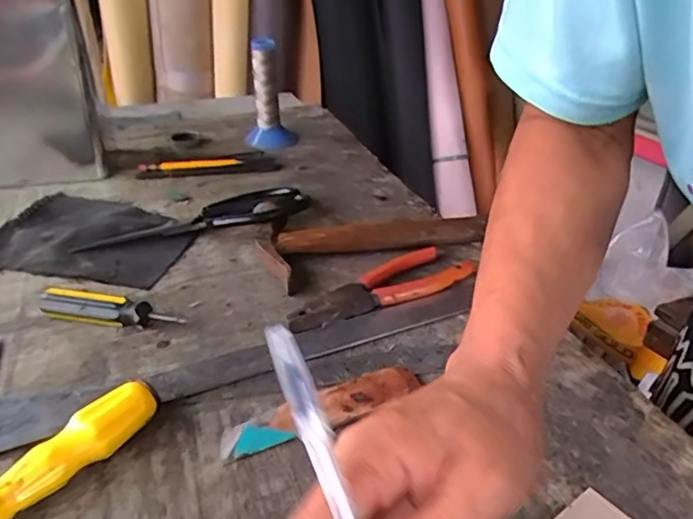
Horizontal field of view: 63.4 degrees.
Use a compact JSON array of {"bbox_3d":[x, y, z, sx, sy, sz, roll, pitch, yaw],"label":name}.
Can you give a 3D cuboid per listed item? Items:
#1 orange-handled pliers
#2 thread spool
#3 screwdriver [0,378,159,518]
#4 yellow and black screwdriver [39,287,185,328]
[{"bbox_3d":[0.026,0.024,0.451,0.160,0.012,0.048,-21,37,-31],"label":"orange-handled pliers"},{"bbox_3d":[-0.102,-0.216,0.727,0.069,0.132,0.052,-3,31,-7],"label":"thread spool"},{"bbox_3d":[-0.182,0.125,0.274,0.023,0.028,0.199,24,38,33],"label":"screwdriver"},{"bbox_3d":[-0.175,0.037,0.418,0.106,0.022,0.017,4,31,6],"label":"yellow and black screwdriver"}]

